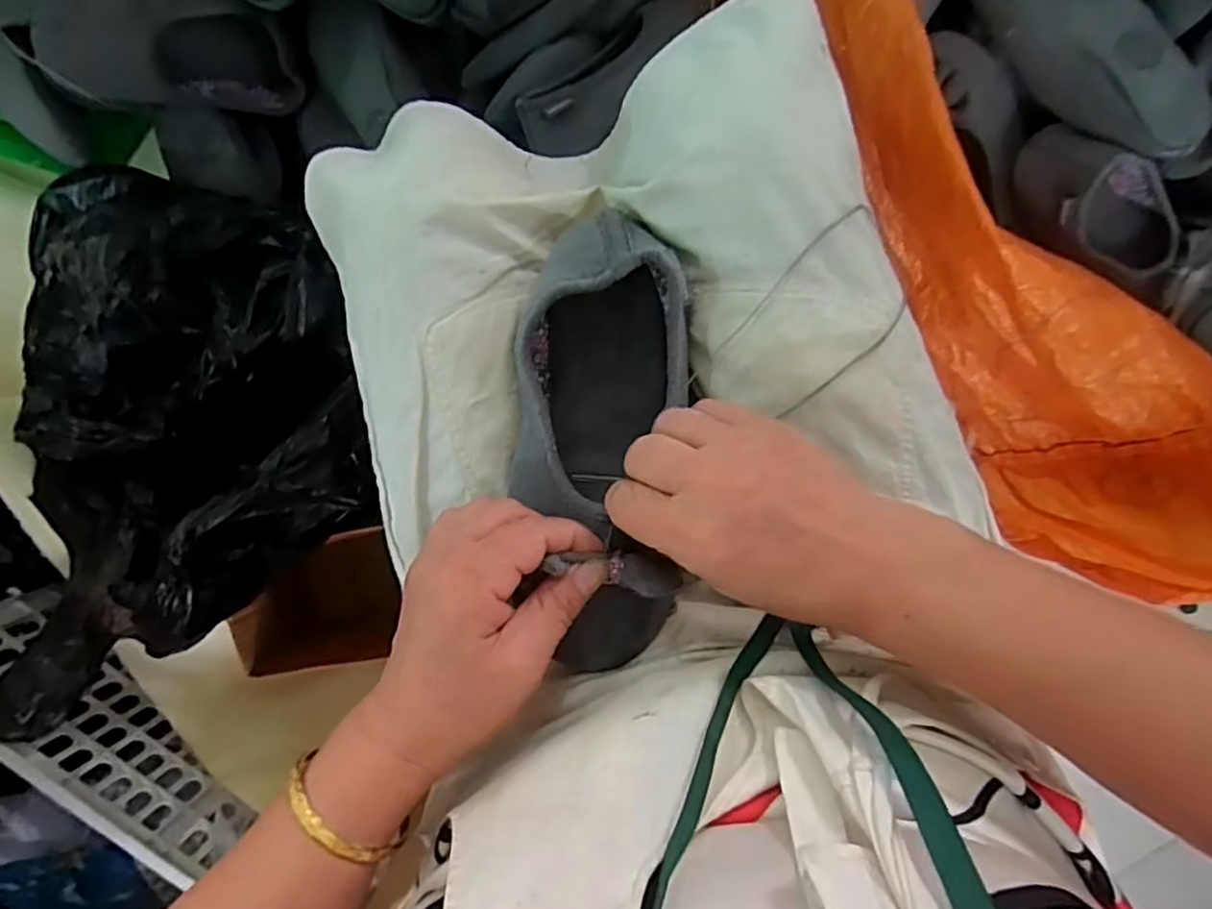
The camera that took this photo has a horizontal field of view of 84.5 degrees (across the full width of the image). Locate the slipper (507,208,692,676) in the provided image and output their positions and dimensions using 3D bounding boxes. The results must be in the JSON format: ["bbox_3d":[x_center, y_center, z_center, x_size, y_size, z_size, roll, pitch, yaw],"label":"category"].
[{"bbox_3d":[-0.004,-0.010,0.346,0.091,0.055,0.233,-1,85,6],"label":"slipper"}]

